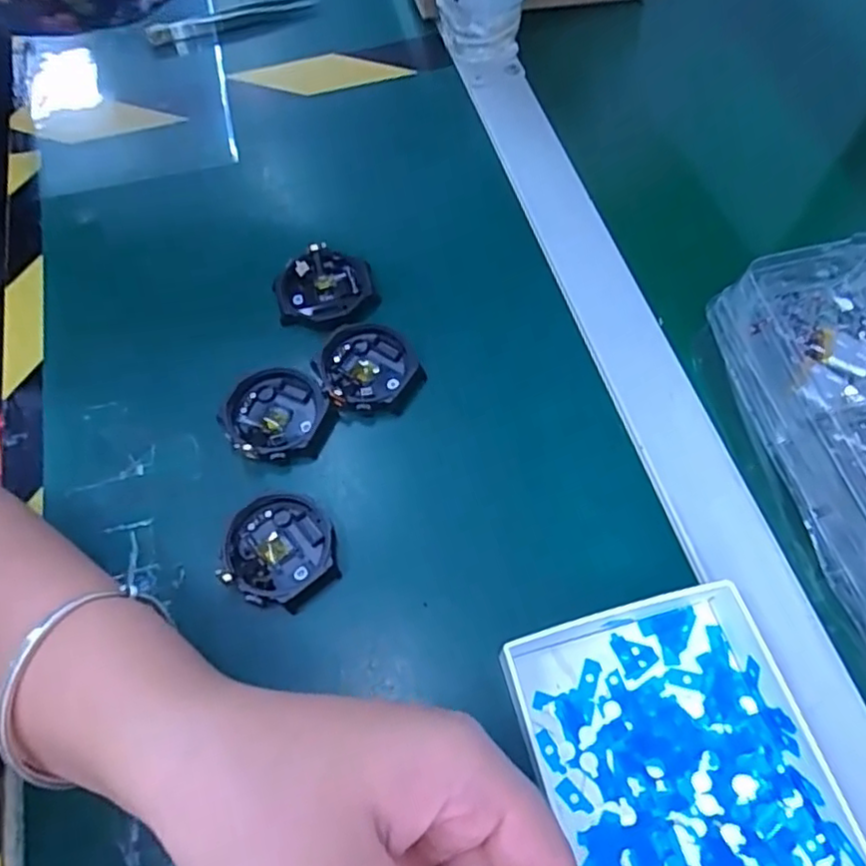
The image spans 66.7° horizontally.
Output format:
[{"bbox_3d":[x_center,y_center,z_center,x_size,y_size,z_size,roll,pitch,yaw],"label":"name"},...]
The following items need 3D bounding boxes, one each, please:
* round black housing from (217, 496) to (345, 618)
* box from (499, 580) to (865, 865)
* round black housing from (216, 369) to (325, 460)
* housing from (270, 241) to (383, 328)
[{"bbox_3d":[-0.069,0.054,0.297,0.049,0.011,0.052,-1,62,2],"label":"round black housing"},{"bbox_3d":[0.102,0.151,0.233,0.100,0.021,0.182,-15,62,-6],"label":"box"},{"bbox_3d":[-0.078,-0.010,0.330,0.047,0.011,0.050,-1,62,2],"label":"round black housing"},{"bbox_3d":[-0.060,-0.080,0.363,0.053,0.010,0.053,-1,62,2],"label":"housing"}]

